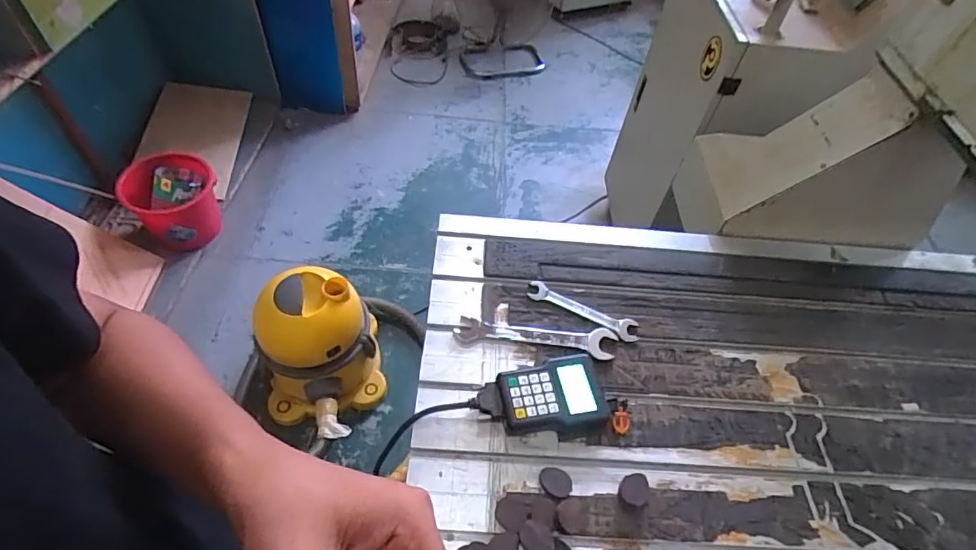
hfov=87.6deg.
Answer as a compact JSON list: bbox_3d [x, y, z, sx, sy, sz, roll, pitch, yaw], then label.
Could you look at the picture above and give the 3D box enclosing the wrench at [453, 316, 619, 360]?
[{"bbox_3d":[0.076,0.097,0.811,0.250,0.012,0.049,7,52,0],"label":"wrench"}]

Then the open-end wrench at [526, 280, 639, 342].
[{"bbox_3d":[0.158,0.059,0.850,0.189,0.010,0.041,22,54,12],"label":"open-end wrench"}]

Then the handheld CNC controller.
[{"bbox_3d":[0.075,0.174,0.735,0.188,0.037,0.109,-3,53,-7],"label":"handheld CNC controller"}]

